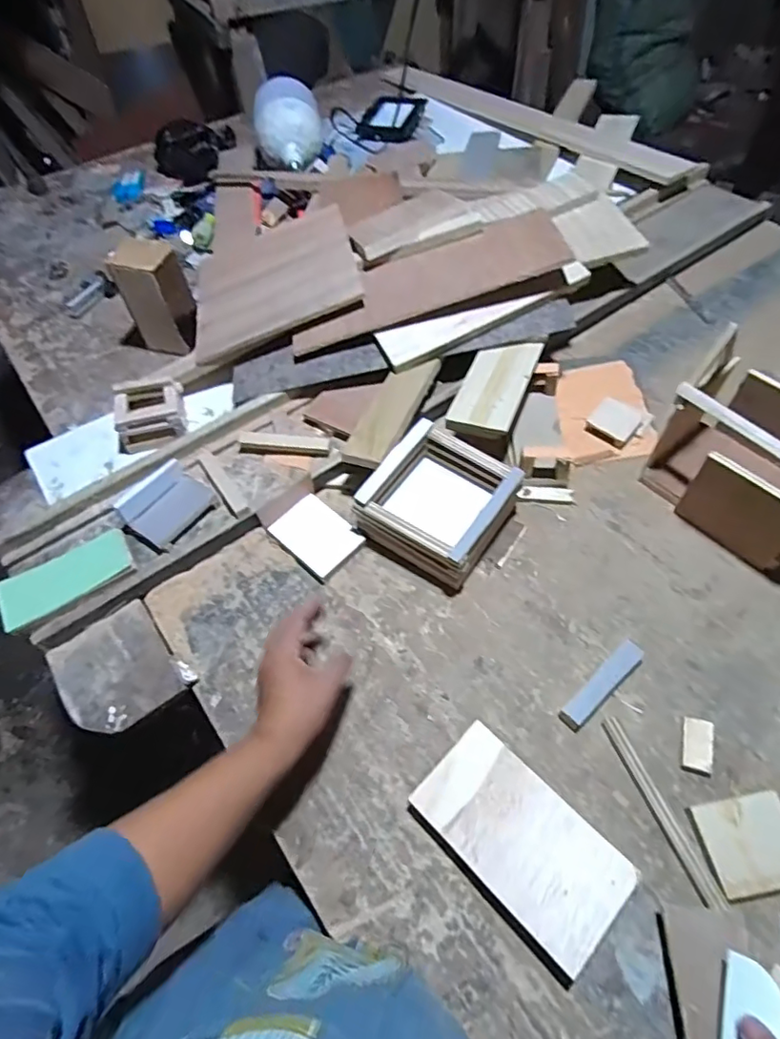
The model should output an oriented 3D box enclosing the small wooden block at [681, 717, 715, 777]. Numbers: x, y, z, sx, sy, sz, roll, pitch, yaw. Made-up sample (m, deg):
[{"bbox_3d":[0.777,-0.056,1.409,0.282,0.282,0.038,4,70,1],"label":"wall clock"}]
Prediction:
[{"bbox_3d":[0.289,0.213,0.515,0.025,0.010,0.049,13,58,13],"label":"small wooden block"}]

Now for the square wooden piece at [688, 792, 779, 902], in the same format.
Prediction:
[{"bbox_3d":[0.307,0.278,0.467,0.077,0.006,0.070,-9,56,-2],"label":"square wooden piece"}]

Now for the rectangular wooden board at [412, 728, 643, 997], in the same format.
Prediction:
[{"bbox_3d":[0.110,0.277,0.476,0.099,0.029,0.171,-41,63,-21],"label":"rectangular wooden board"}]

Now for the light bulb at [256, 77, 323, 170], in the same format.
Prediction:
[{"bbox_3d":[-0.205,-0.793,1.106,0.130,0.115,0.161,-10,56,-5],"label":"light bulb"}]

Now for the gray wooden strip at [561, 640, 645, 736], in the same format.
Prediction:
[{"bbox_3d":[0.213,0.163,0.547,0.111,0.017,0.024,-37,61,-19],"label":"gray wooden strip"}]

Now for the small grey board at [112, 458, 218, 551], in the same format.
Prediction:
[{"bbox_3d":[-0.264,-0.019,0.648,0.079,0.019,0.091,31,64,22],"label":"small grey board"}]

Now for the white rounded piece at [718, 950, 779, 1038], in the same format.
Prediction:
[{"bbox_3d":[0.248,0.341,0.374,0.041,0.006,0.065,-6,57,44],"label":"white rounded piece"}]

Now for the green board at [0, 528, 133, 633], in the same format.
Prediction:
[{"bbox_3d":[-0.367,0.065,0.622,0.140,0.013,0.069,-33,60,-17],"label":"green board"}]

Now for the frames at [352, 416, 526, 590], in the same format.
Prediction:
[{"bbox_3d":[0.059,-0.021,0.641,0.142,0.082,0.145,29,63,21],"label":"frames"}]

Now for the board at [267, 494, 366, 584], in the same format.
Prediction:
[{"bbox_3d":[-0.087,0.021,0.657,0.096,0.018,0.072,38,67,25],"label":"board"}]

